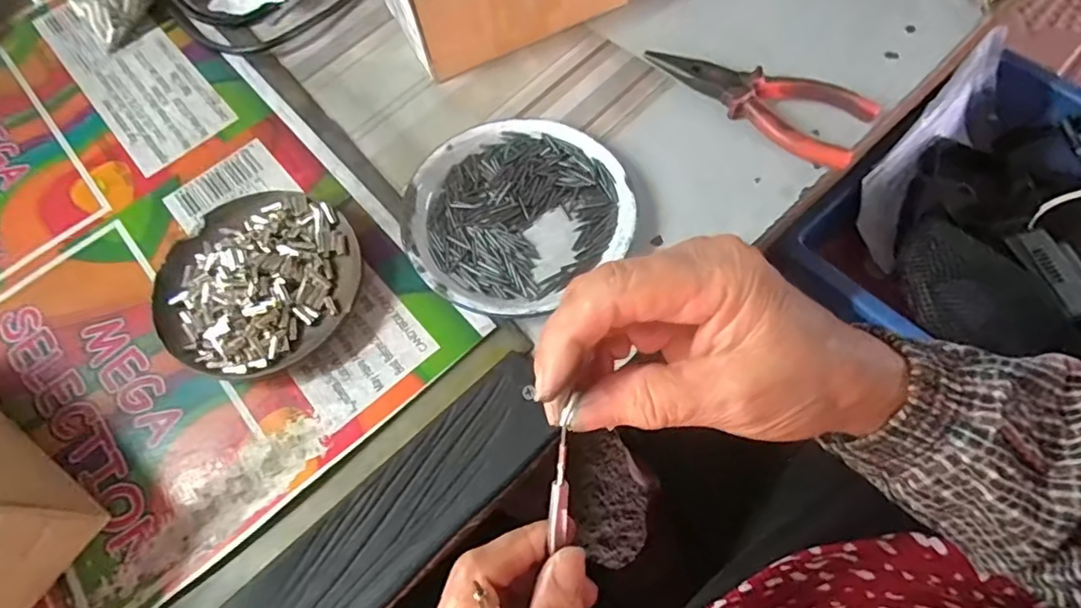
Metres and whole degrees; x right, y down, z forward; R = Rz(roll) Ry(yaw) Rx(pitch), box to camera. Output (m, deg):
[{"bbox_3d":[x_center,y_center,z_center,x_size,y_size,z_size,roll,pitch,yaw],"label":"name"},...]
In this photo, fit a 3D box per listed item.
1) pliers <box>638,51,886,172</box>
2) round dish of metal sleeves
[{"bbox_3d":[0.141,-0.138,0.381,0.141,0.017,0.051,37,72,17],"label":"pliers"},{"bbox_3d":[-0.160,-0.014,0.336,0.110,0.024,0.110,-1,65,2],"label":"round dish of metal sleeves"}]

